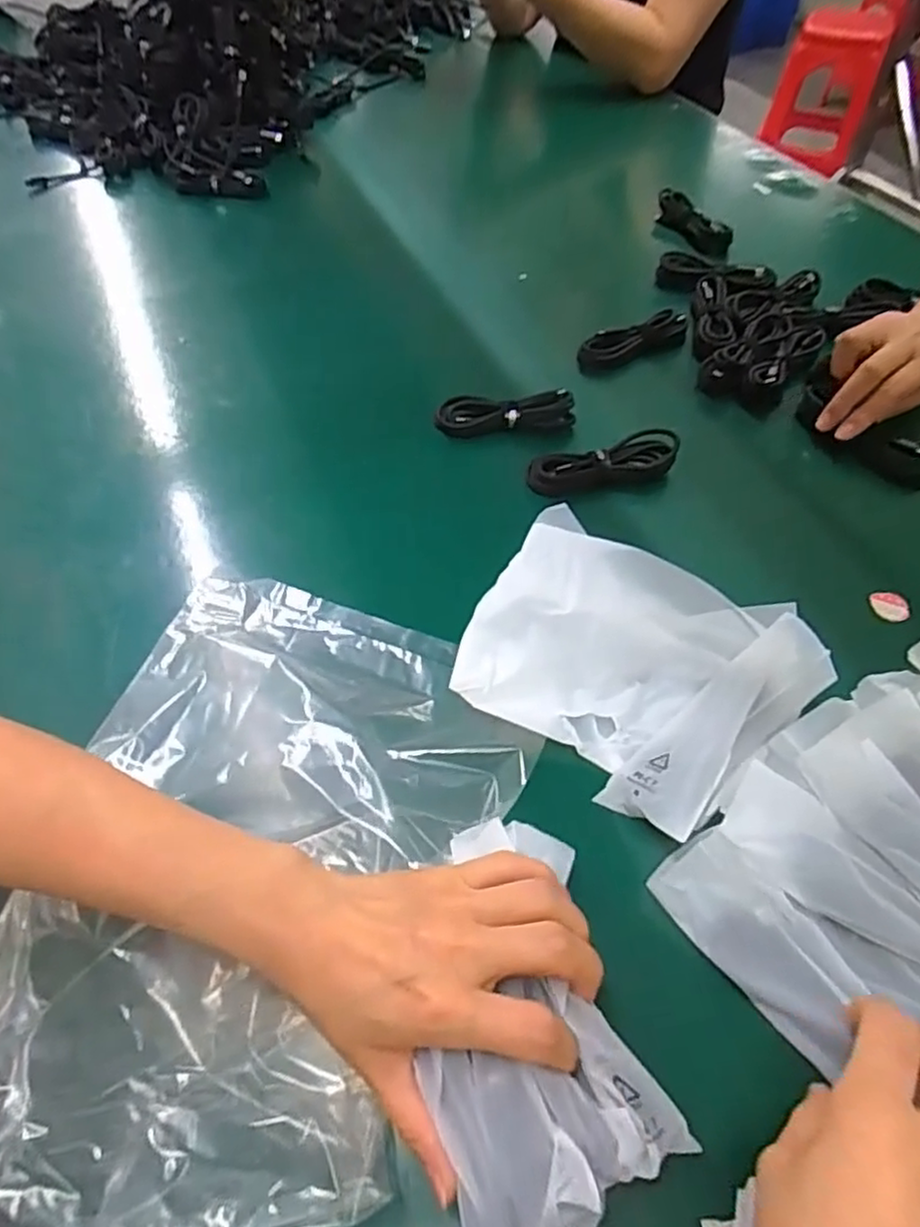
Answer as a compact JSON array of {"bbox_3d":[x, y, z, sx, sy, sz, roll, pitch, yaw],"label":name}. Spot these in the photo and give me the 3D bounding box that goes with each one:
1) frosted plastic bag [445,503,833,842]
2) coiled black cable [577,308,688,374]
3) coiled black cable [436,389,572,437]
[{"bbox_3d":[0.098,0.027,0.410,0.185,0.036,0.155,30,59,23],"label":"frosted plastic bag"},{"bbox_3d":[0.160,-0.248,0.636,0.105,0.029,0.026,-22,56,-15],"label":"coiled black cable"},{"bbox_3d":[0.037,-0.163,0.572,0.111,0.031,0.018,-2,12,5],"label":"coiled black cable"}]

